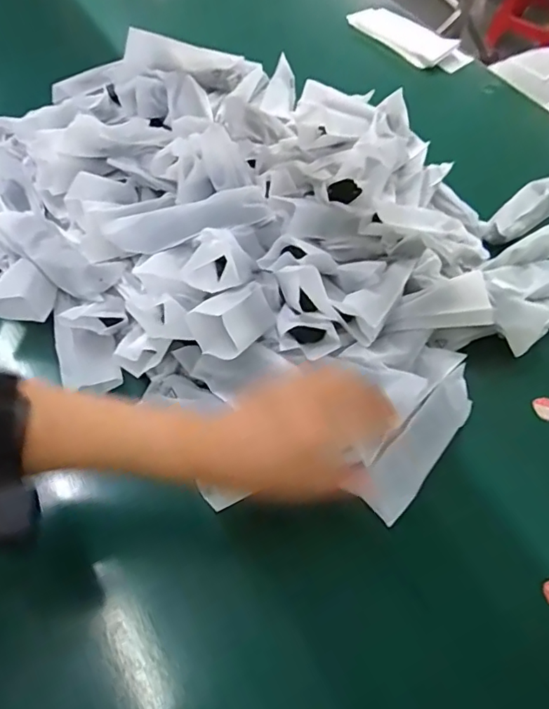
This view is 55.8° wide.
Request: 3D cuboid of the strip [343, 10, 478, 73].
[{"bbox_3d":[0.216,-0.523,0.857,0.213,0.023,0.081,39,62,20],"label":"strip"}]

